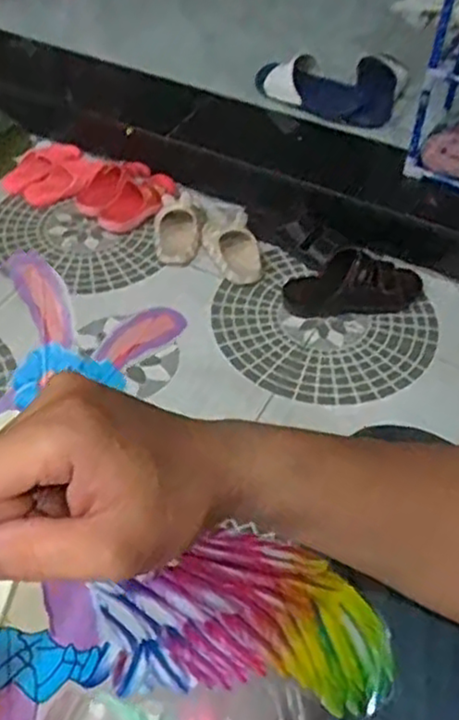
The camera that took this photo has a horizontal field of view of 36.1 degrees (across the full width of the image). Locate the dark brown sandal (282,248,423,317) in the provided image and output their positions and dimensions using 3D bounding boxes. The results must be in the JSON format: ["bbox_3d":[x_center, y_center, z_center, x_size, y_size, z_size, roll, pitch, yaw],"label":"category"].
[{"bbox_3d":[0.217,-0.136,1.227,0.244,0.052,0.120,-5,50,-7],"label":"dark brown sandal"}]

